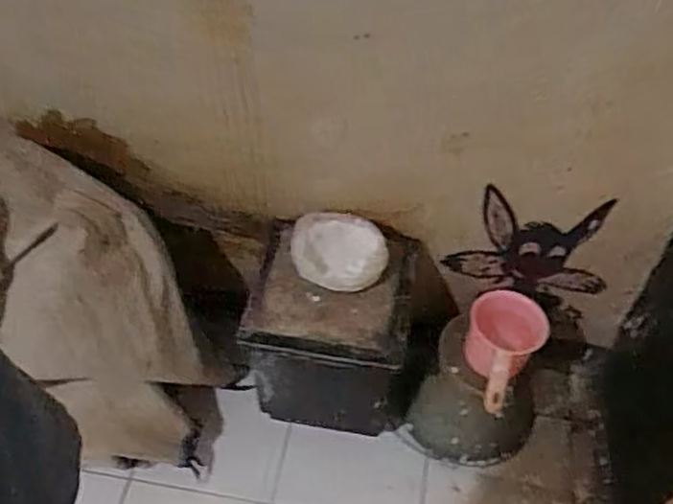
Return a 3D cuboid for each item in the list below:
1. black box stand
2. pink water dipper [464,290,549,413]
[{"bbox_3d":[0.018,0.177,1.432,0.353,0.424,0.275,8,51,5],"label":"black box stand"},{"bbox_3d":[0.291,0.183,1.302,0.142,0.108,0.237,24,54,17],"label":"pink water dipper"}]

